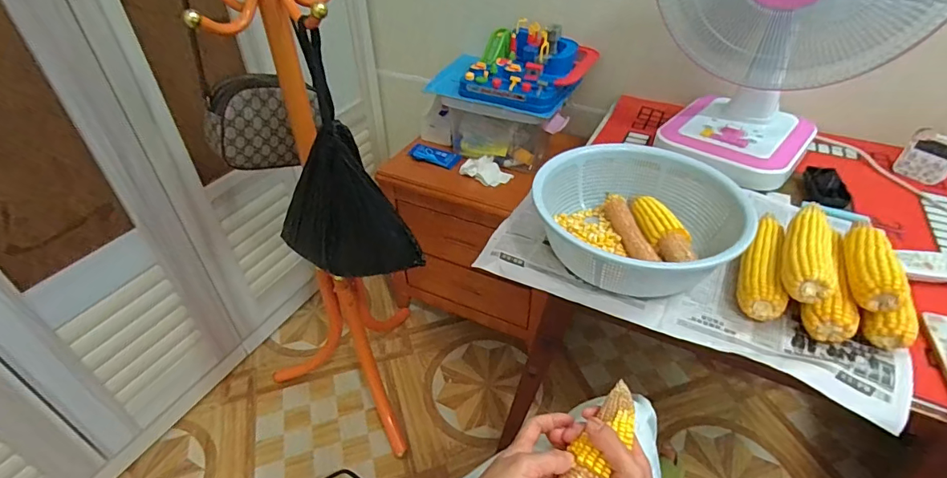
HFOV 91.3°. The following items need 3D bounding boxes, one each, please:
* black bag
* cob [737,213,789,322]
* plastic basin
[{"bbox_3d":[-0.226,-0.115,0.766,0.232,0.414,0.056,1,39,3],"label":"black bag"},{"bbox_3d":[0.400,0.028,0.642,0.050,0.064,0.202,17,43,21],"label":"cob"},{"bbox_3d":[0.238,-0.036,0.698,0.277,0.105,0.277,-1,39,1],"label":"plastic basin"}]

